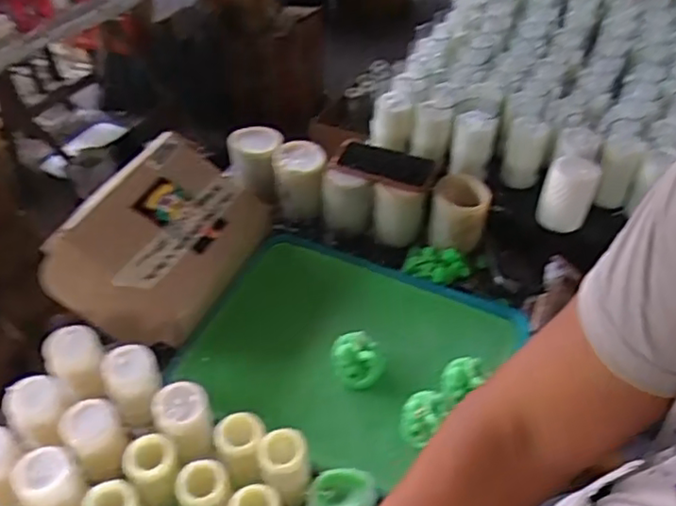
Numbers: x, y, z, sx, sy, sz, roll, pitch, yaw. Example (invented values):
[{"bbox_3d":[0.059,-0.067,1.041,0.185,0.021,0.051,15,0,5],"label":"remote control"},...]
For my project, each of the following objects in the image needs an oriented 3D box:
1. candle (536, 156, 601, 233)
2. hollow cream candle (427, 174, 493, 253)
[{"bbox_3d":[0.377,-0.098,1.054,0.076,0.098,0.080,19,49,16],"label":"candle"},{"bbox_3d":[0.193,-0.064,1.028,0.087,0.079,0.096,16,48,14],"label":"hollow cream candle"}]

